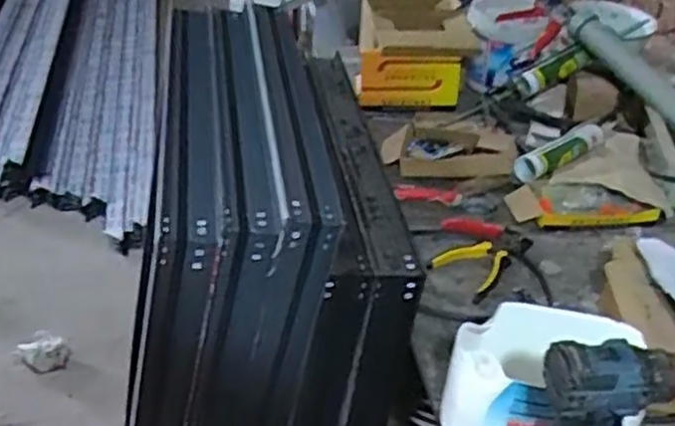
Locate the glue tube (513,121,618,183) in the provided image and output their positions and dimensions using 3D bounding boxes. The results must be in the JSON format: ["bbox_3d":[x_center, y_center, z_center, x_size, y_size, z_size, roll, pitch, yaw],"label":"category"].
[{"bbox_3d":[0.429,-0.130,1.372,0.308,0.046,0.060,-27,46,-36],"label":"glue tube"}]

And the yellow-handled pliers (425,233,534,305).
[{"bbox_3d":[0.219,0.062,1.126,0.104,0.014,0.169,30,42,31],"label":"yellow-handled pliers"}]

